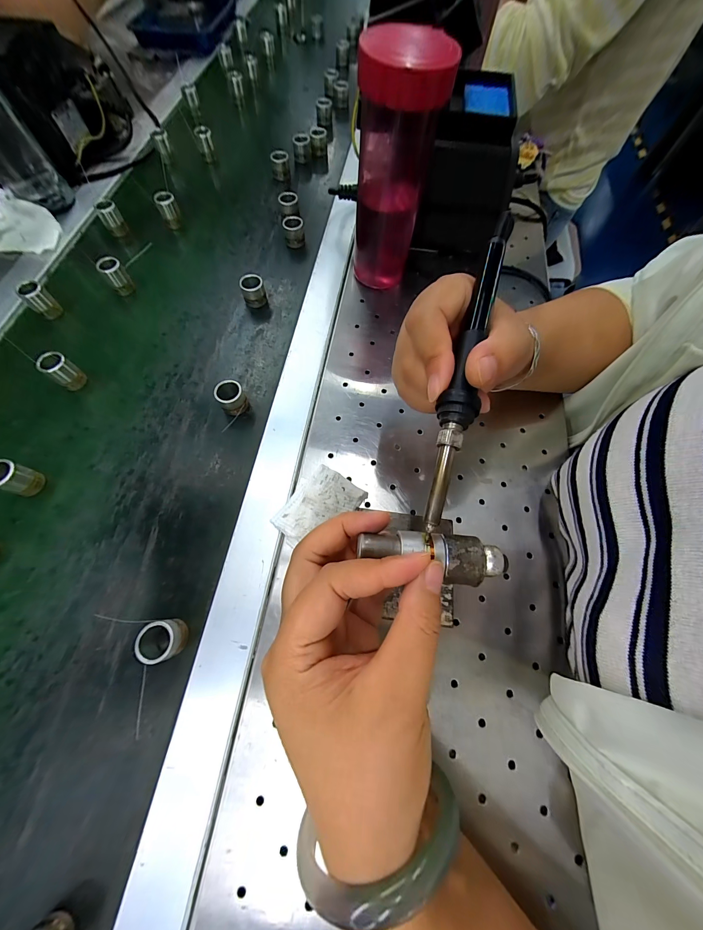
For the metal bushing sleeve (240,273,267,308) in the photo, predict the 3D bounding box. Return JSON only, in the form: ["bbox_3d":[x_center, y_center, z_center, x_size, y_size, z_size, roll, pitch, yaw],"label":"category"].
[{"bbox_3d":[-0.107,-0.189,0.338,0.024,0.027,0.021,-18,69,-8],"label":"metal bushing sleeve"}]

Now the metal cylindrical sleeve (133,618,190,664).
[{"bbox_3d":[-0.131,0.123,0.217,0.026,0.025,0.024,0,68,0],"label":"metal cylindrical sleeve"}]

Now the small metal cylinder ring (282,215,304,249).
[{"bbox_3d":[-0.071,-0.288,0.382,0.024,0.026,0.023,-4,68,-2],"label":"small metal cylinder ring"}]

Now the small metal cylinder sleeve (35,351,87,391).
[{"bbox_3d":[-0.273,-0.088,0.293,0.017,0.034,0.021,29,70,11],"label":"small metal cylinder sleeve"}]

